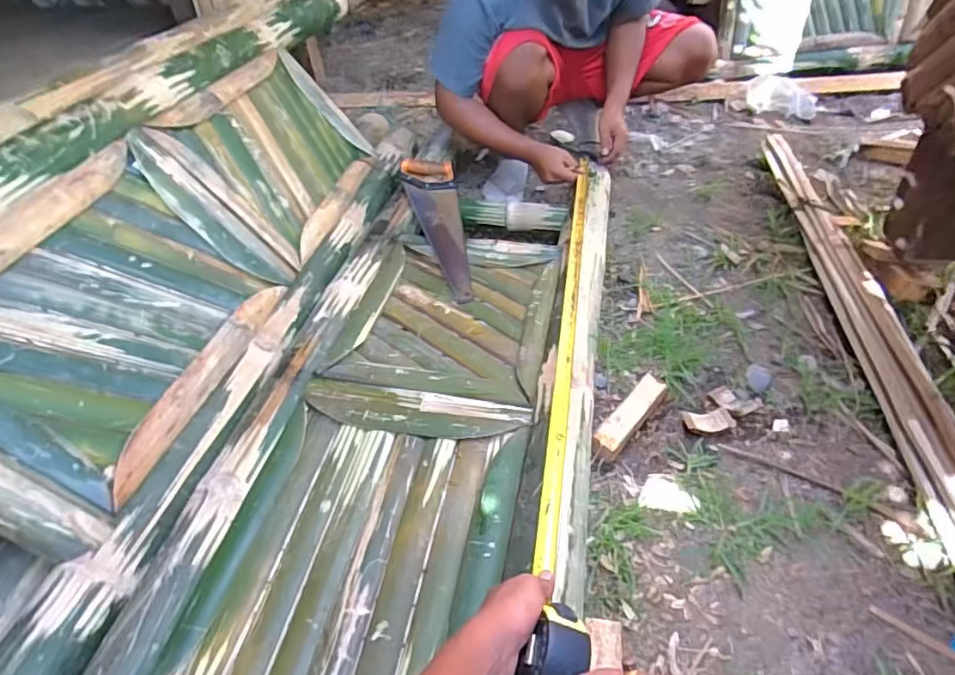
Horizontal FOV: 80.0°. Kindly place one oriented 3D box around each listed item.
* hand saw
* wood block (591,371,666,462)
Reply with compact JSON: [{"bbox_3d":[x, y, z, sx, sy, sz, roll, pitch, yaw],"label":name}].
[{"bbox_3d":[-0.094,-0.251,1.215,0.124,0.051,0.510,-7,42,-3],"label":"hand saw"},{"bbox_3d":[0.249,0.129,0.932,0.047,0.038,0.204,26,50,30],"label":"wood block"}]

